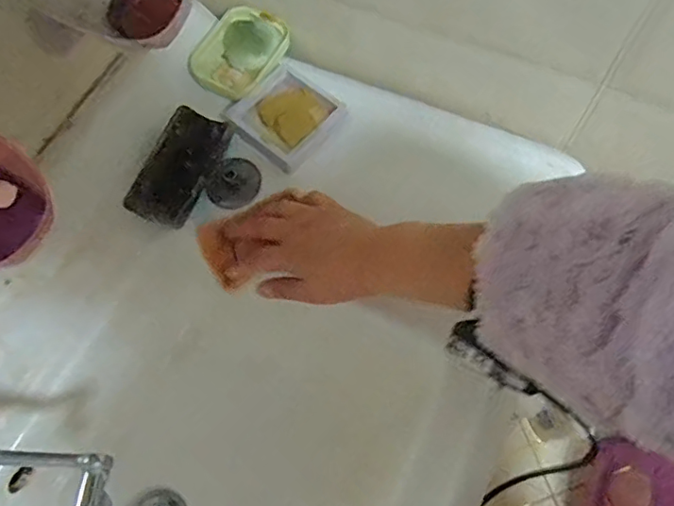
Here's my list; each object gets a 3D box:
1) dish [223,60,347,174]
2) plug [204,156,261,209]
[{"bbox_3d":[-0.053,-0.139,0.553,0.096,0.017,0.094,37,72,17],"label":"dish"},{"bbox_3d":[-0.102,-0.069,0.541,0.053,0.015,0.046,-45,101,-10],"label":"plug"}]

